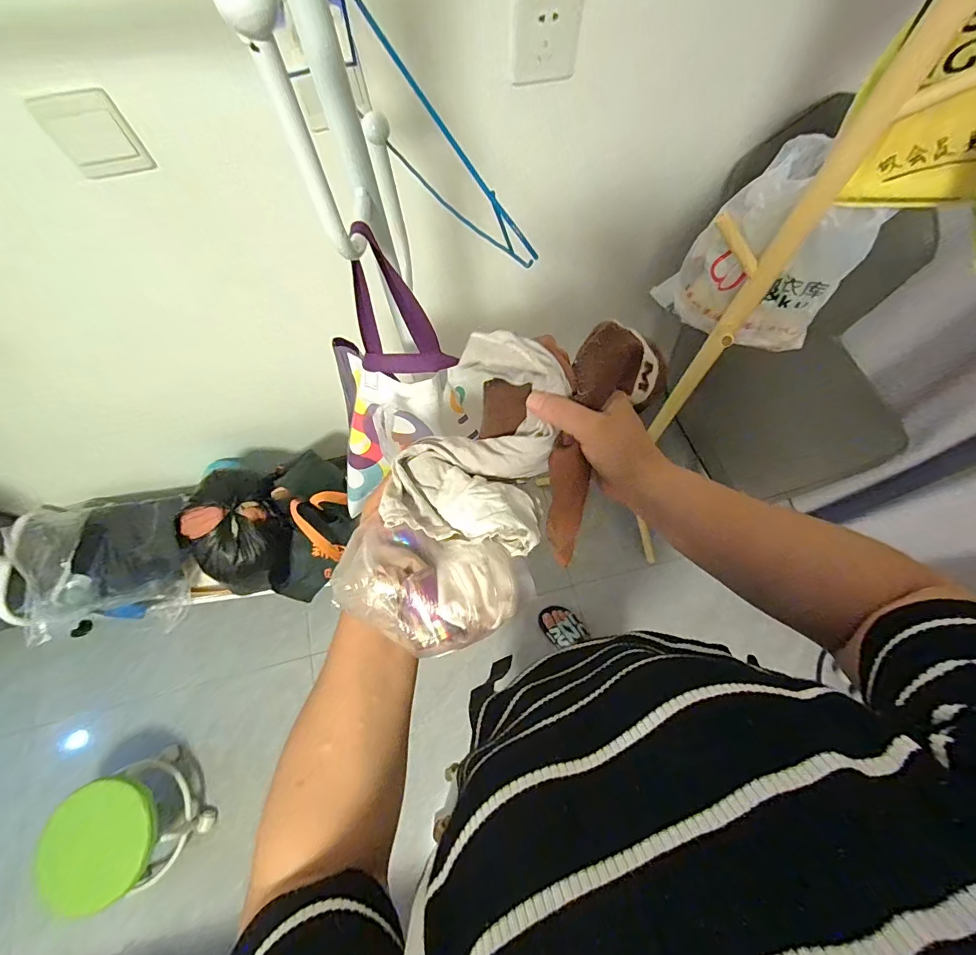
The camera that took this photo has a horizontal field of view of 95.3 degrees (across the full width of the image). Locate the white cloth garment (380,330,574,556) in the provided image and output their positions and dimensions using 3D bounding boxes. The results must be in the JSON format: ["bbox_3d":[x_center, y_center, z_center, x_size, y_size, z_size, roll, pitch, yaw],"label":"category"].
[{"bbox_3d":[-0.004,-0.028,0.341,0.110,0.062,0.160,14,71,8],"label":"white cloth garment"}]

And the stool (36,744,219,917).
[{"bbox_3d":[-0.860,0.834,1.054,0.228,0.251,0.268,-26,70,-7],"label":"stool"}]

